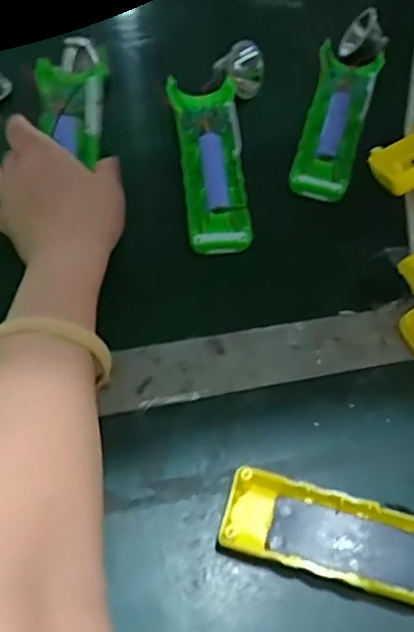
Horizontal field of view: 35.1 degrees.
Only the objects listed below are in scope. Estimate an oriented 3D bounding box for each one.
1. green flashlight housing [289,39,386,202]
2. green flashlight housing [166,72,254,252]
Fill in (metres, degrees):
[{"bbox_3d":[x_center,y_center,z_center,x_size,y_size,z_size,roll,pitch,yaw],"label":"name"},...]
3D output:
[{"bbox_3d":[0.104,-0.159,0.522,0.046,0.019,0.155,16,58,6],"label":"green flashlight housing"},{"bbox_3d":[0.002,-0.119,0.487,0.051,0.022,0.162,-1,58,-5],"label":"green flashlight housing"}]

